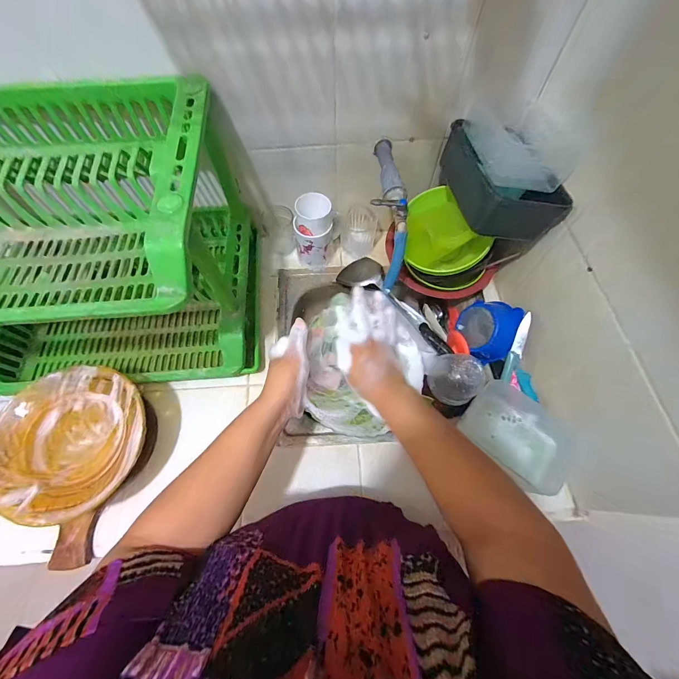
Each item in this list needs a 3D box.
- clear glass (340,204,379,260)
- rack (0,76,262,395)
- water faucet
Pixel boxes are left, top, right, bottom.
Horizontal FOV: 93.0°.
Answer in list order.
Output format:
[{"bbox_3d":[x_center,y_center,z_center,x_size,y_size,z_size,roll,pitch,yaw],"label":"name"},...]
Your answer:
[{"bbox_3d":[0.044,-0.246,0.741,0.079,0.083,0.095,7,64,4],"label":"clear glass"},{"bbox_3d":[-0.417,-0.138,0.542,0.485,0.337,0.376,-4,64,-2],"label":"rack"},{"bbox_3d":[0.081,-0.232,0.547,0.056,0.098,0.274,-3,80,-1],"label":"water faucet"}]

